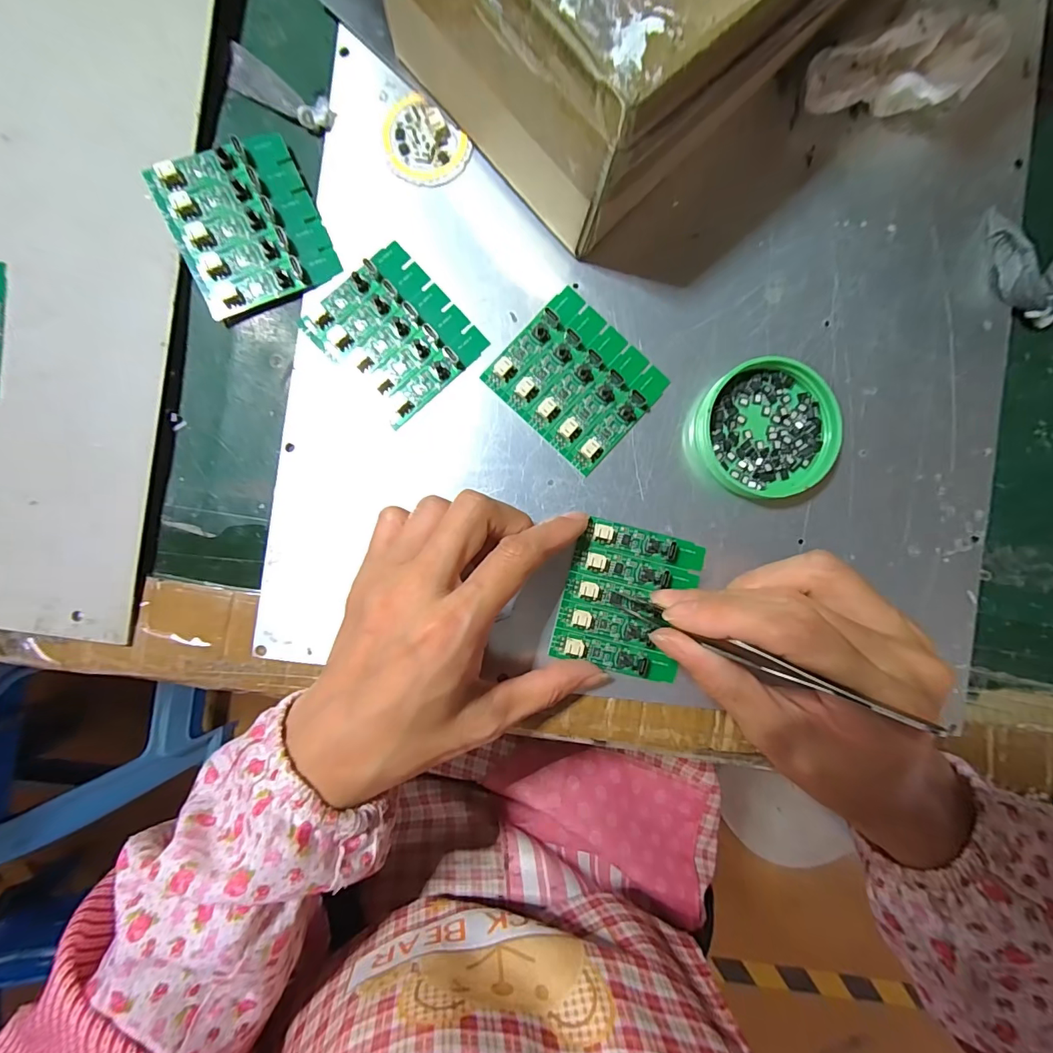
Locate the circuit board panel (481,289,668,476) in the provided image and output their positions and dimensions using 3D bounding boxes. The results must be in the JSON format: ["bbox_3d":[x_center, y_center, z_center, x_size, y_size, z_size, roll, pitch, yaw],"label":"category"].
[{"bbox_3d":[0.024,-0.070,0.222,0.068,0.006,0.061,43,88,-2],"label":"circuit board panel"}]

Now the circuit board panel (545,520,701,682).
[{"bbox_3d":[0.049,0.035,0.221,0.060,0.006,0.068,16,89,-3],"label":"circuit board panel"}]

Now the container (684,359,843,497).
[{"bbox_3d":[0.113,-0.046,0.221,0.065,0.015,0.060,12,89,-3],"label":"container"}]

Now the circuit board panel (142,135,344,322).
[{"bbox_3d":[-0.129,-0.138,0.213,0.062,0.013,0.066,-24,91,-3],"label":"circuit board panel"}]

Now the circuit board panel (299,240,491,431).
[{"bbox_3d":[-0.062,-0.091,0.220,0.060,0.004,0.068,-43,92,-2],"label":"circuit board panel"}]

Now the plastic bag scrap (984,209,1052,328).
[{"bbox_3d":[0.266,-0.127,0.231,0.066,0.019,0.066,-4,90,-3],"label":"plastic bag scrap"}]

